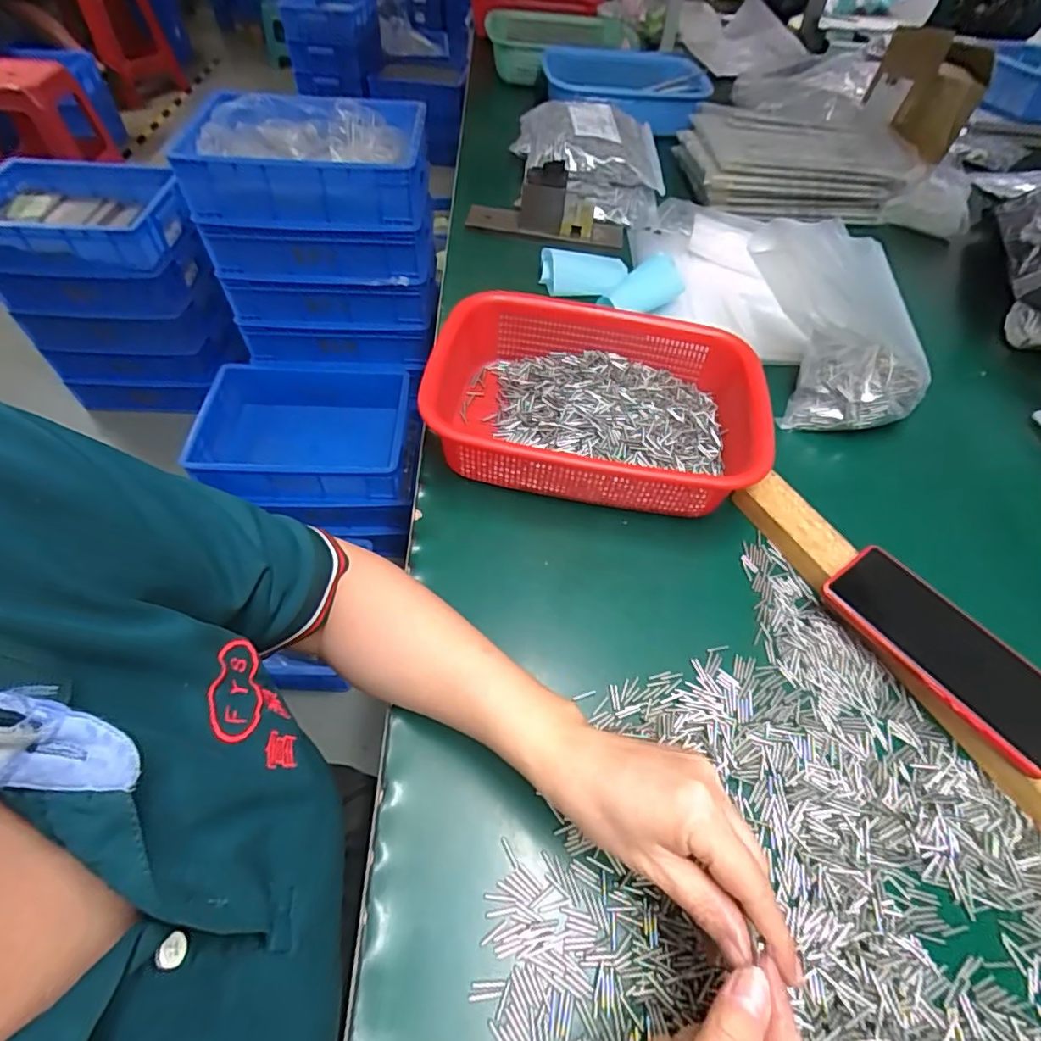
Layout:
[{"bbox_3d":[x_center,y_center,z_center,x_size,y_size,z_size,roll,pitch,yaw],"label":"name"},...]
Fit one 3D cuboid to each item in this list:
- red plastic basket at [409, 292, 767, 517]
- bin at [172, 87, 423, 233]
[{"bbox_3d":[0.065,-0.107,0.502,0.301,0.071,0.208,7,54,3],"label":"red plastic basket"},{"bbox_3d":[-0.389,-0.672,1.026,0.410,0.118,0.289,1,54,-2],"label":"bin"}]

